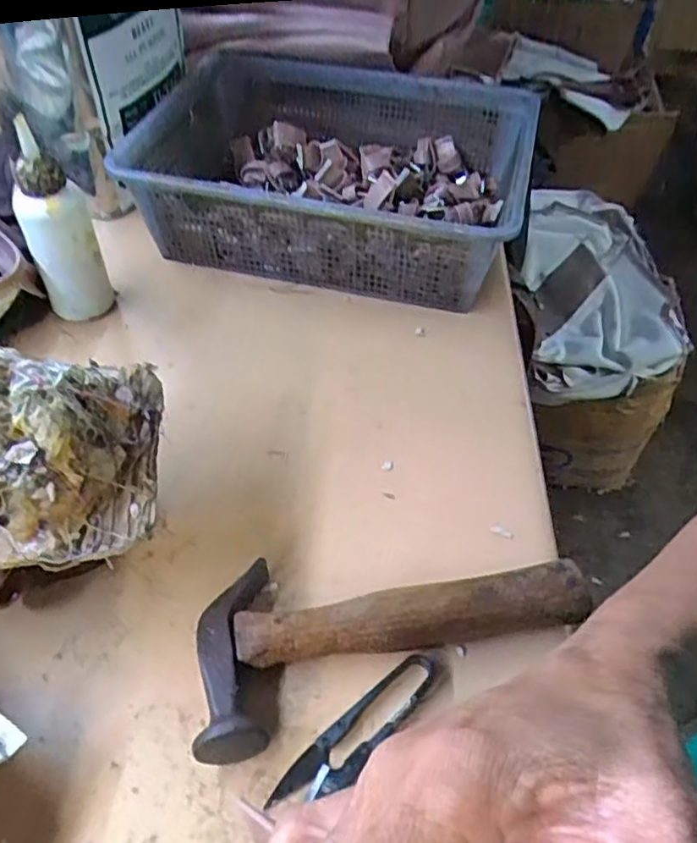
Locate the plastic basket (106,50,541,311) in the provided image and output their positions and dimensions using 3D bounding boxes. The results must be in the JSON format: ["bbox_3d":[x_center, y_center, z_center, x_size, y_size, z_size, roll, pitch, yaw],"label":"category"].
[{"bbox_3d":[-0.013,-0.206,0.570,0.315,0.099,0.233,12,51,8],"label":"plastic basket"}]

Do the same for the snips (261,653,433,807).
[{"bbox_3d":[0.005,0.149,0.319,0.097,0.009,0.022,-33,58,-25],"label":"snips"}]

